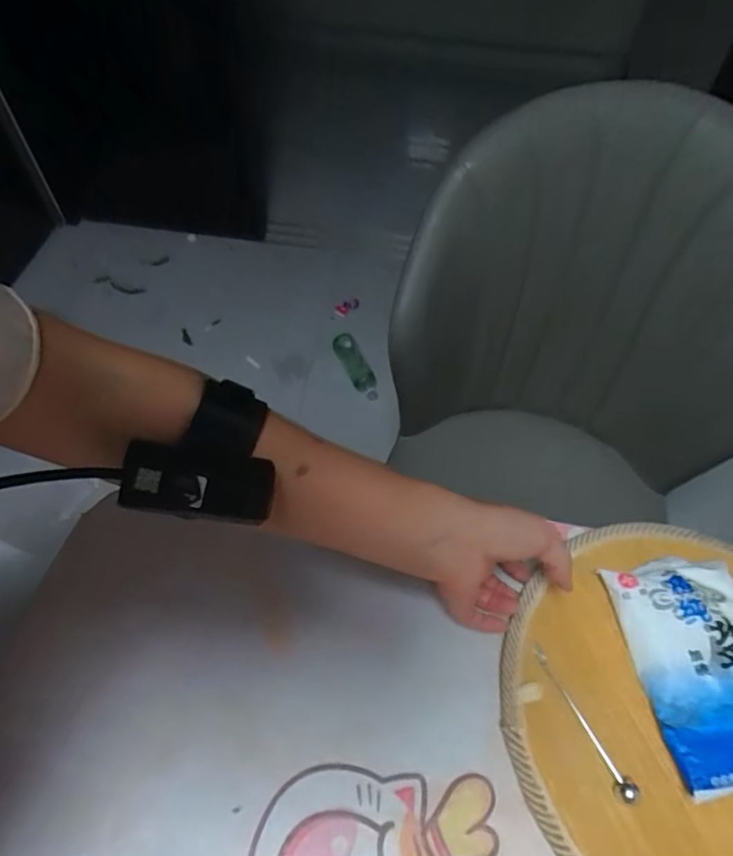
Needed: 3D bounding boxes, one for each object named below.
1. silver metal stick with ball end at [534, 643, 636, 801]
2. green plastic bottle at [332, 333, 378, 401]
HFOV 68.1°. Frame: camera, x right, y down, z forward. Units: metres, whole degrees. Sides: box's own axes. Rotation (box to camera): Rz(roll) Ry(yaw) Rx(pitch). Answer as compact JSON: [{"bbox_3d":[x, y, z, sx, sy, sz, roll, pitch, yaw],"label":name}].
[{"bbox_3d":[0.150,0.202,0.377,0.012,0.011,0.107,-21,59,-14],"label":"silver metal stick with ball end"},{"bbox_3d":[-0.028,-0.163,1.423,0.060,0.058,0.212,-18,59,-14],"label":"green plastic bottle"}]

